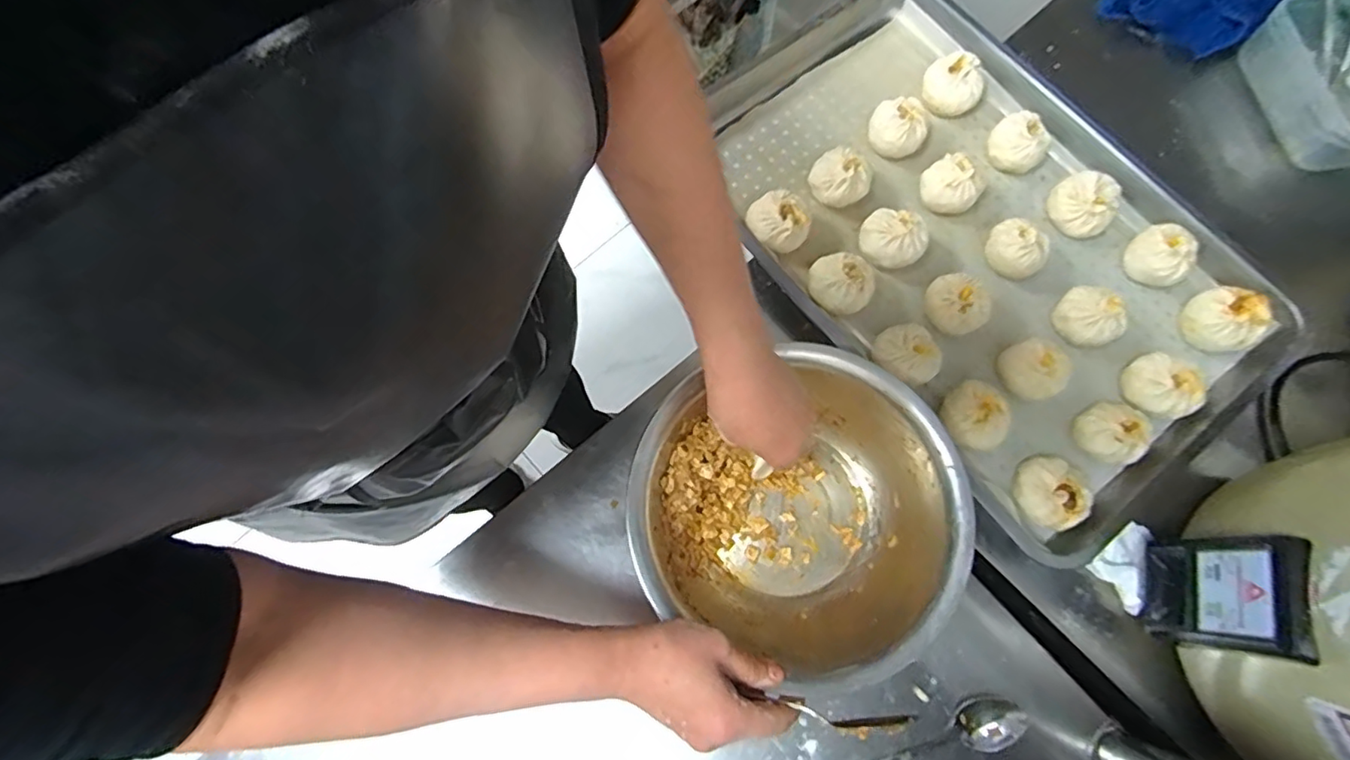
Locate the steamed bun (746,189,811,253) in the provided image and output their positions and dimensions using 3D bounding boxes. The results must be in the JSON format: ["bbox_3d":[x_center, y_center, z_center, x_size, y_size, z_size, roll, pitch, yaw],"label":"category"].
[{"bbox_3d":[0.109,-0.163,0.625,0.062,0.044,0.059,0,74,-1],"label":"steamed bun"}]

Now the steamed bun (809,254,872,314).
[{"bbox_3d":[0.166,-0.096,0.602,0.063,0.047,0.054,39,77,9],"label":"steamed bun"}]

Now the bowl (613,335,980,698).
[{"bbox_3d":[0.101,0.106,0.520,0.265,0.096,0.249,0,74,-1],"label":"bowl"}]

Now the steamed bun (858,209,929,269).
[{"bbox_3d":[0.224,-0.145,0.618,0.067,0.046,0.058,12,74,2],"label":"steamed bun"}]

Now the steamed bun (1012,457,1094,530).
[{"bbox_3d":[0.340,0.103,0.541,0.058,0.039,0.065,-10,73,-3],"label":"steamed bun"}]

